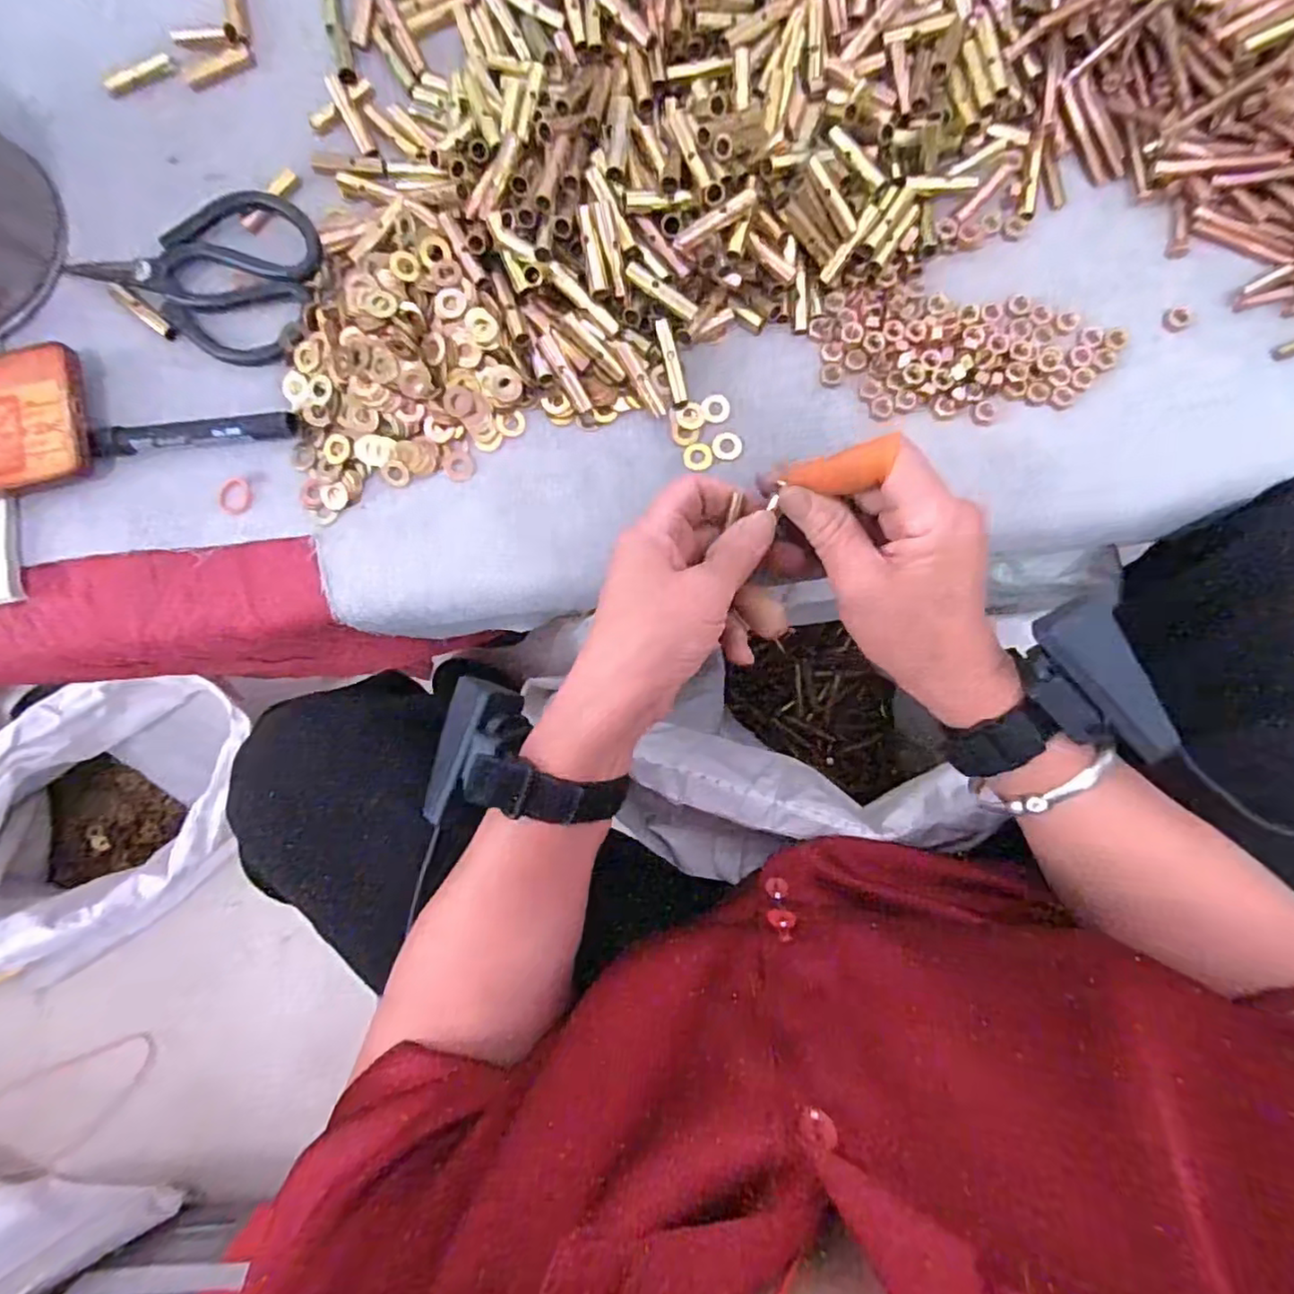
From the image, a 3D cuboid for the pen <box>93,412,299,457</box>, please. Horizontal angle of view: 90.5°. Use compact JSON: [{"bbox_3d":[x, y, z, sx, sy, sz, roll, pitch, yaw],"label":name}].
[{"bbox_3d":[-0.258,-0.122,0.367,0.113,0.014,0.016,-5,87,3],"label":"pen"}]

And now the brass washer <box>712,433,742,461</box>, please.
[{"bbox_3d":[0.045,-0.114,0.363,0.017,0.004,0.017,0,87,3],"label":"brass washer"}]

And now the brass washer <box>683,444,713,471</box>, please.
[{"bbox_3d":[0.029,-0.108,0.363,0.016,0.004,0.016,-1,87,3],"label":"brass washer"}]

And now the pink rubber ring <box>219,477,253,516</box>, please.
[{"bbox_3d":[-0.242,-0.089,0.377,0.018,0.004,0.022,4,104,-14],"label":"pink rubber ring"}]

